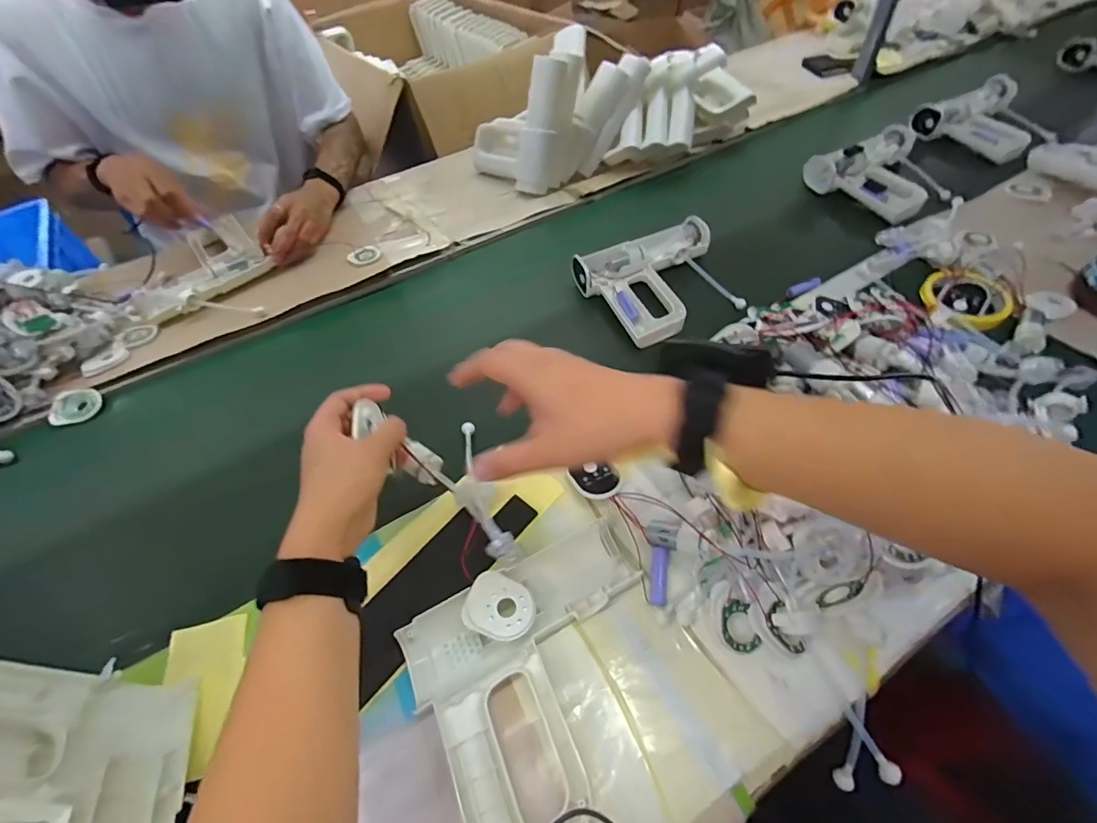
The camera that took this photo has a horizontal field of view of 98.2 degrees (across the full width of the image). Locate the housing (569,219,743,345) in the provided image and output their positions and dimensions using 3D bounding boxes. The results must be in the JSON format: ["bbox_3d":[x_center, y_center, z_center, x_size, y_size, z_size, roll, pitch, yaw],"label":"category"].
[{"bbox_3d":[0.168,-0.193,0.685,0.220,0.054,0.192,-27,54,-15],"label":"housing"}]

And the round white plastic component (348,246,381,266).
[{"bbox_3d":[-0.307,-0.262,0.798,0.051,0.006,0.057,-37,57,-22],"label":"round white plastic component"}]

